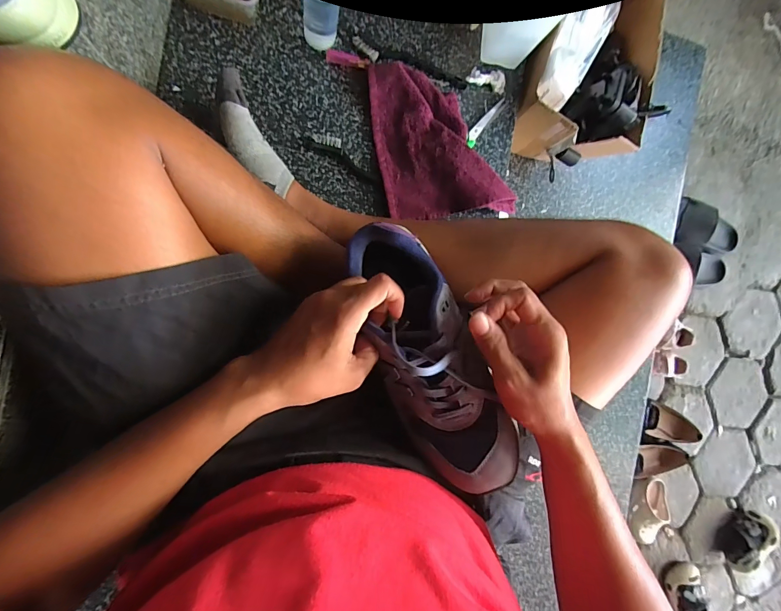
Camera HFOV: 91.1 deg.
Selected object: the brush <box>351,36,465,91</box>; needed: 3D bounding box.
[{"bbox_3d":[0.032,-0.355,0.561,0.172,0.016,0.028,9,90,-12],"label":"brush"}]

